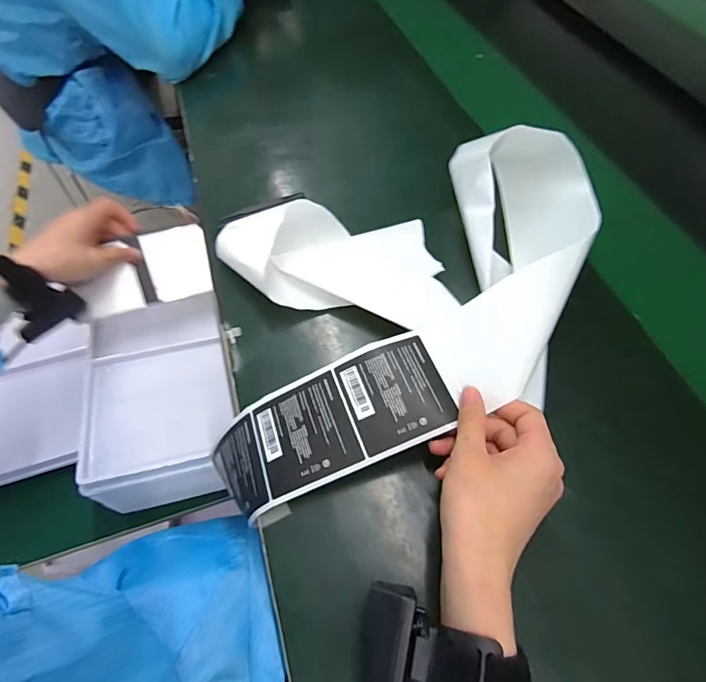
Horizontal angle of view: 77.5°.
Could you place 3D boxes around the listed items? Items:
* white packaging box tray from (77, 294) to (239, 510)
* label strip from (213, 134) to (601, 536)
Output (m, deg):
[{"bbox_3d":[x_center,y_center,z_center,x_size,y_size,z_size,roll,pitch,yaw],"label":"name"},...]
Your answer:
[{"bbox_3d":[-0.248,0.073,0.586,0.159,0.103,0.247,-12,59,-7],"label":"white packaging box tray"},{"bbox_3d":[0.064,-0.055,0.415,0.426,0.107,0.271,-18,59,-12],"label":"label strip"}]

